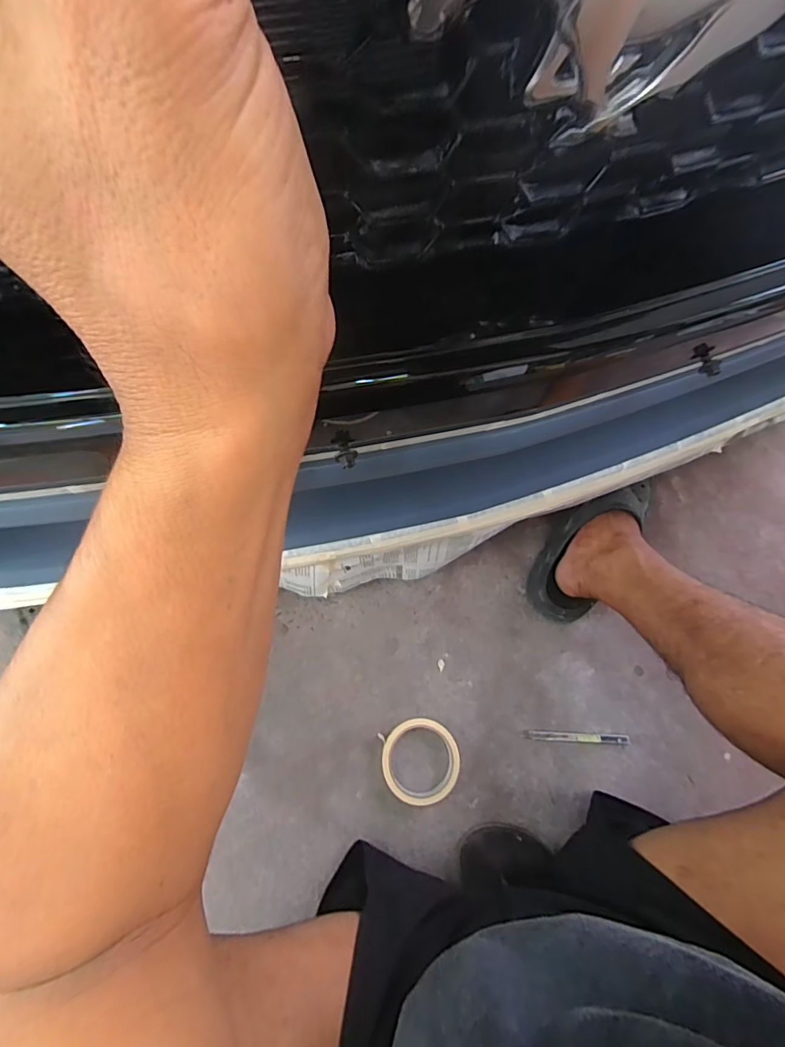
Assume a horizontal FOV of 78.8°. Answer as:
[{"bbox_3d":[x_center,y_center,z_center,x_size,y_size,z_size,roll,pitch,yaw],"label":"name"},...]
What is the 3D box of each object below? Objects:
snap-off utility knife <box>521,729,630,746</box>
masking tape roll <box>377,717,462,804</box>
[{"bbox_3d":[0.242,0.281,0.628,0.141,0.005,0.013,4,70,-1],"label":"snap-off utility knife"},{"bbox_3d":[0.036,0.299,0.603,0.095,0.019,0.097,1,70,-2],"label":"masking tape roll"}]

